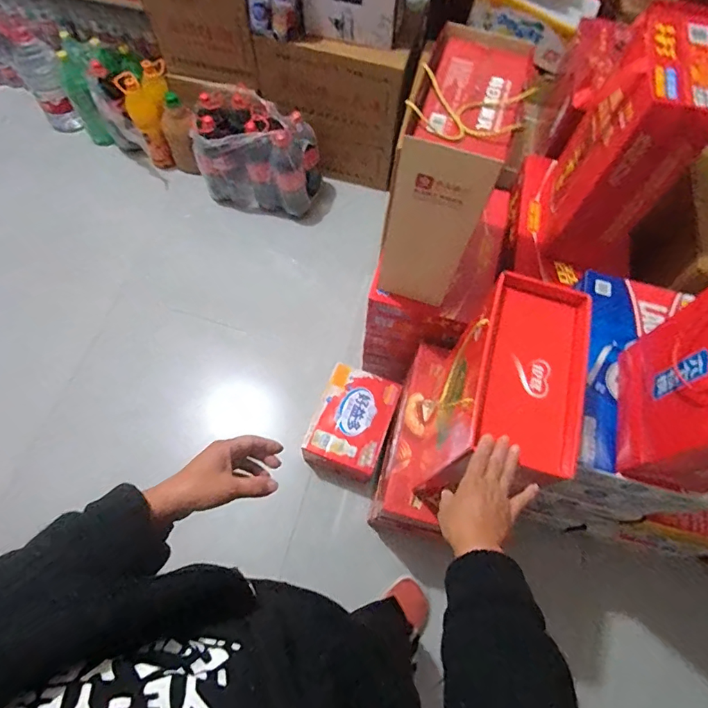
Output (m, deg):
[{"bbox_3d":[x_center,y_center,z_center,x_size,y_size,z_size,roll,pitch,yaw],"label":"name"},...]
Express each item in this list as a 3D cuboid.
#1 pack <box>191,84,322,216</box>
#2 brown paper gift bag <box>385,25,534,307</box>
[{"bbox_3d":[-0.336,-0.685,1.607,0.412,0.317,0.209,16,67,4],"label":"pack"},{"bbox_3d":[0.179,-0.328,0.897,0.168,0.390,0.308,17,67,4],"label":"brown paper gift bag"}]

